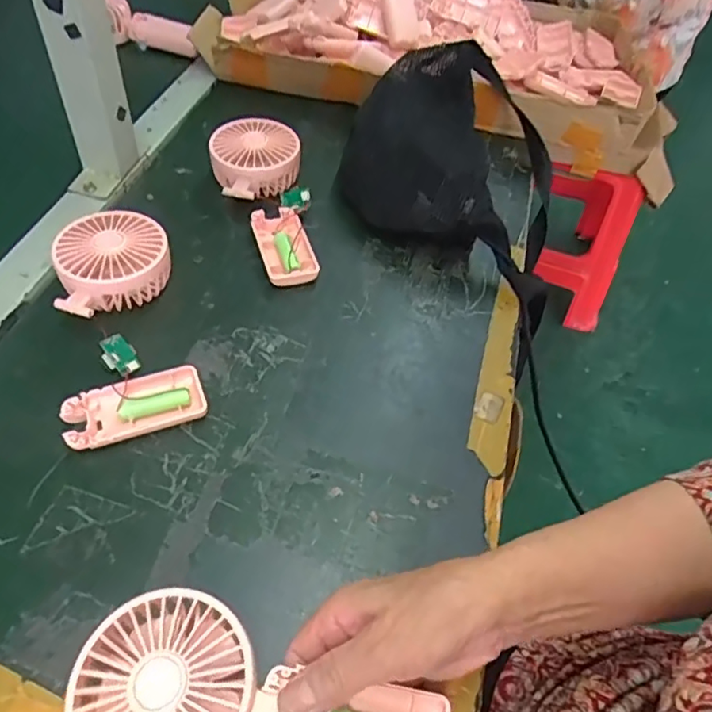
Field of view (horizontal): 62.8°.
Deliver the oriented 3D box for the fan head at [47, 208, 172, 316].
[{"bbox_3d":[-0.198,-0.074,0.480,0.085,0.044,0.089,3,51,-4],"label":"fan head"}]

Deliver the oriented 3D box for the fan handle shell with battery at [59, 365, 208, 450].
[{"bbox_3d":[-0.156,0.037,0.413,0.092,0.015,0.043,-16,55,-17],"label":"fan handle shell with battery"}]

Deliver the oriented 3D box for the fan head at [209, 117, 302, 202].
[{"bbox_3d":[-0.099,-0.193,0.578,0.084,0.046,0.091,3,51,-4],"label":"fan head"}]

